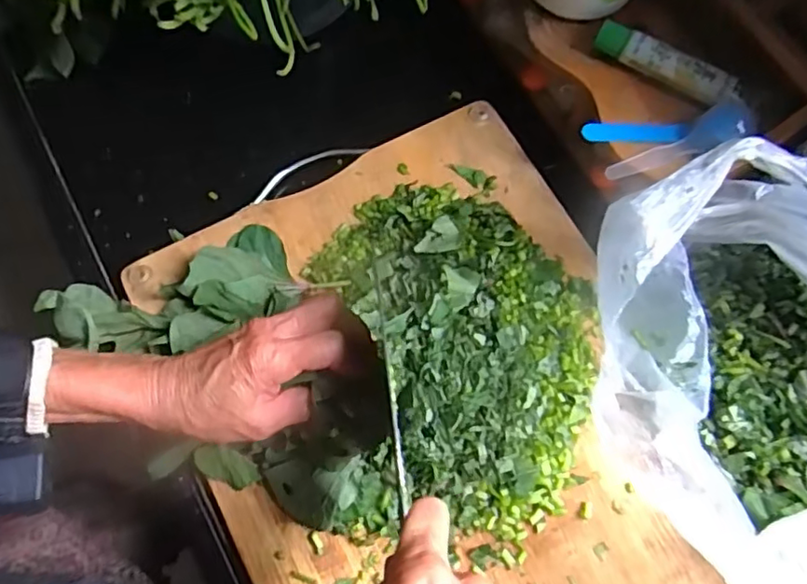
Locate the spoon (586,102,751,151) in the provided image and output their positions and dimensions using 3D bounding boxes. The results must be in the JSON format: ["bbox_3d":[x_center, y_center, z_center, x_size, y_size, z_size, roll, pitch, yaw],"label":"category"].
[{"bbox_3d":[0.188,-0.115,0.423,0.114,0.021,0.025,-2,72,-2],"label":"spoon"}]

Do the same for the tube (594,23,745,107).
[{"bbox_3d":[0.191,-0.165,0.432,0.107,0.017,0.023,28,74,8],"label":"tube"}]

